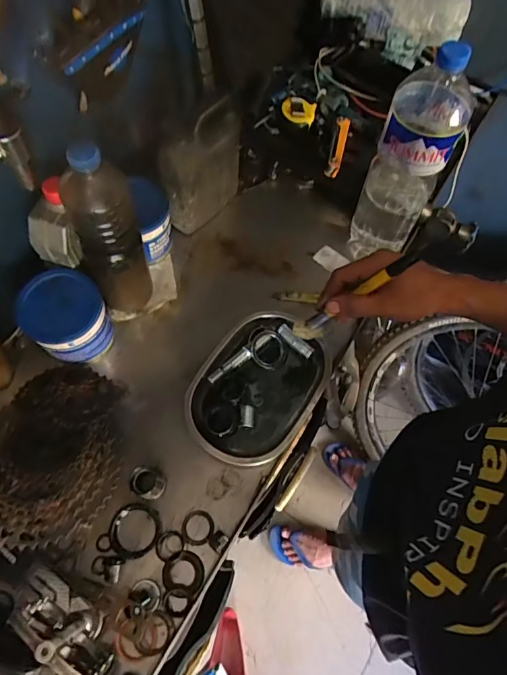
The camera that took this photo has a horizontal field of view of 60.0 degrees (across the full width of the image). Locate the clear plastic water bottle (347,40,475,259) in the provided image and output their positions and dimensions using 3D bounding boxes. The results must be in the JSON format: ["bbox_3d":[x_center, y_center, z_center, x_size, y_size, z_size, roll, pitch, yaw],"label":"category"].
[{"bbox_3d":[0.202,-0.223,0.584,0.093,0.316,0.085,26,68,9],"label":"clear plastic water bottle"}]

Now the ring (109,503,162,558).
[{"bbox_3d":[-0.144,0.233,0.531,0.058,0.020,0.060,0,67,-1],"label":"ring"}]

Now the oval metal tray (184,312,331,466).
[{"bbox_3d":[0.007,0.066,0.600,0.152,0.031,0.209,36,71,13],"label":"oval metal tray"}]

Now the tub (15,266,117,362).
[{"bbox_3d":[-0.244,-0.025,0.588,0.099,0.094,0.100,0,67,-1],"label":"tub"}]

